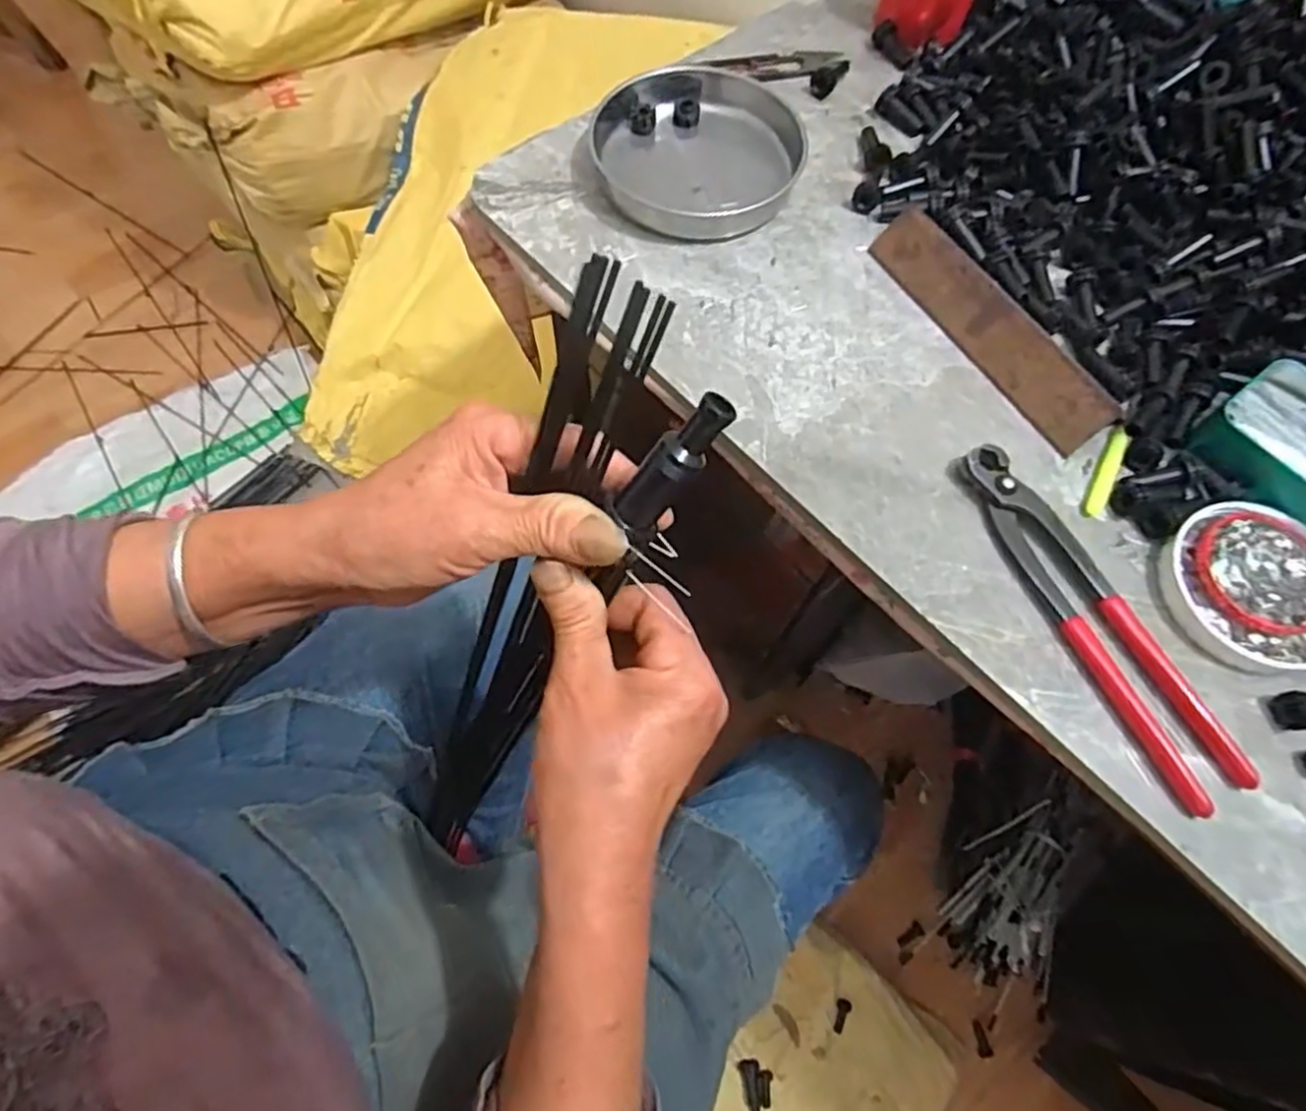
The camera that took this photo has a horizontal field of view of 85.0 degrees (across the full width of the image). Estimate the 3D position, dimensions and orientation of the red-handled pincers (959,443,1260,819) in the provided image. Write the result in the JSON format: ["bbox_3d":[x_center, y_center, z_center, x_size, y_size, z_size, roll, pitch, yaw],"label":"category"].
[{"bbox_3d":[0.219,0.028,0.359,0.037,0.012,0.196,-24,69,-12],"label":"red-handled pincers"}]

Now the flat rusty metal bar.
[{"bbox_3d":[0.197,-0.137,0.424,0.035,0.005,0.179,-45,69,31],"label":"flat rusty metal bar"}]

